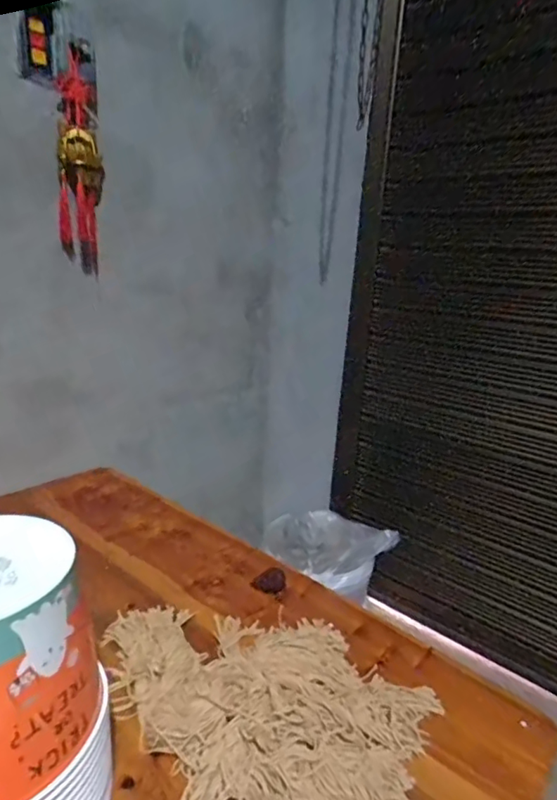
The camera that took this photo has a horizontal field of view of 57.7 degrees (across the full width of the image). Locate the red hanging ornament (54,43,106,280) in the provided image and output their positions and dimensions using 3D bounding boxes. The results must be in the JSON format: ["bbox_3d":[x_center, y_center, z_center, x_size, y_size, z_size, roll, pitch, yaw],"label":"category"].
[{"bbox_3d":[-0.339,-0.398,0.863,0.073,0.334,0.058,-2,17,-20],"label":"red hanging ornament"}]

